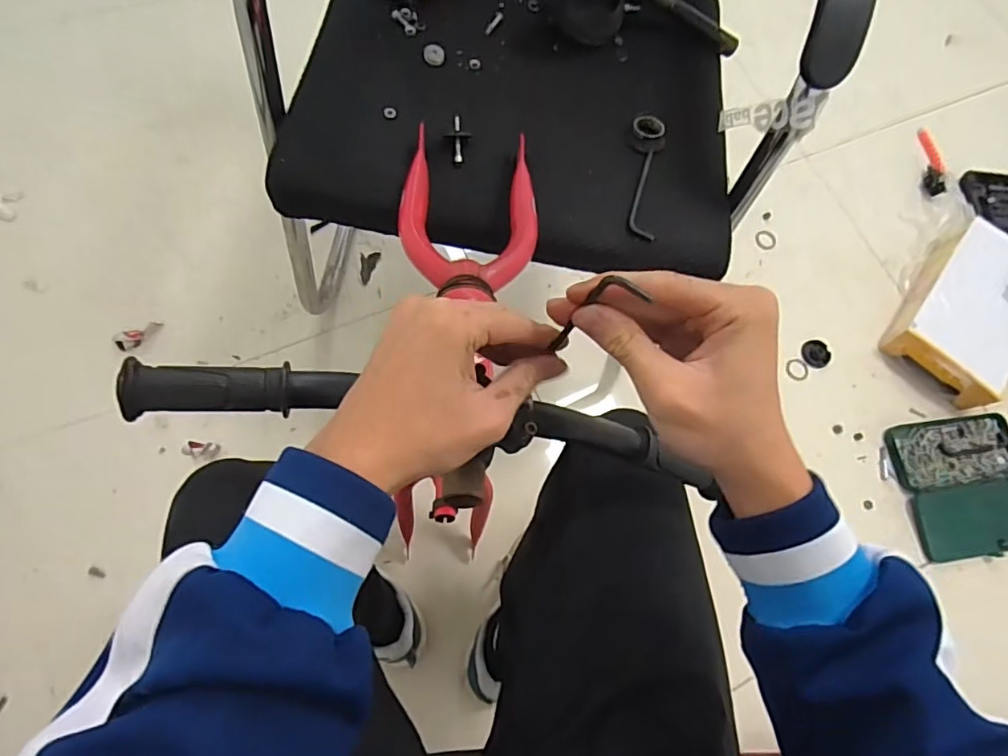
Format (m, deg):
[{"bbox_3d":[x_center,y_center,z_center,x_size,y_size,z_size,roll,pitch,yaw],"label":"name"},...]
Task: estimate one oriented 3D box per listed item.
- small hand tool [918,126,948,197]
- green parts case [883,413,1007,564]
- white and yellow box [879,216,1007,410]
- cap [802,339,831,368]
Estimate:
[{"bbox_3d":[0.953,-0.484,1.289,0.039,0.032,0.173,6,71,-6],"label":"small hand tool"},{"bbox_3d":[0.853,0.199,1.068,0.261,0.025,0.247,-6,72,-10],"label":"green parts case"},{"bbox_3d":[0.920,-0.130,1.134,0.209,0.098,0.340,38,71,5],"label":"white and yellow box"},{"bbox_3d":[0.606,-0.048,1.117,0.050,0.008,0.055,3,71,-8],"label":"cap"}]

